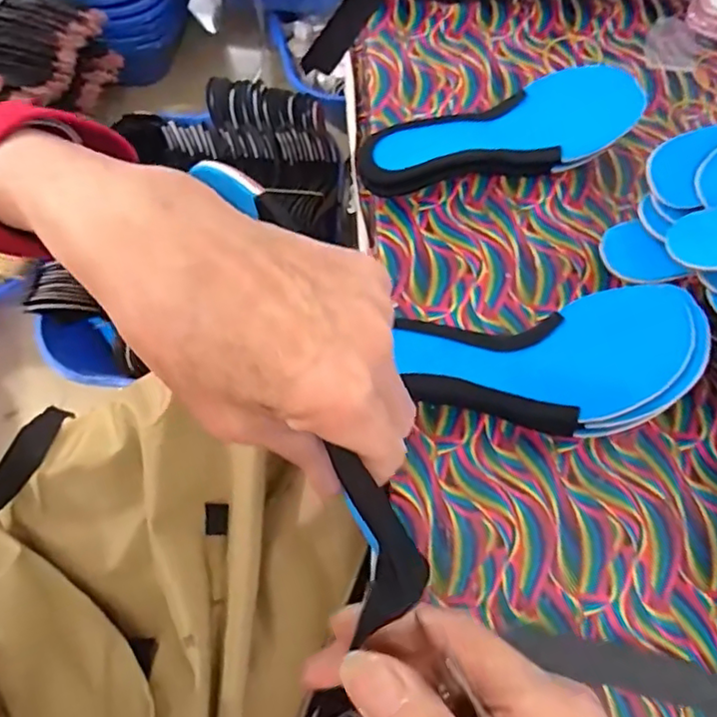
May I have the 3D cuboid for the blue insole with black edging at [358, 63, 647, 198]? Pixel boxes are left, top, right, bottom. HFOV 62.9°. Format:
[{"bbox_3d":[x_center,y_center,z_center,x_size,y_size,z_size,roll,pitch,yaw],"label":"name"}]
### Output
[{"bbox_3d":[0.107,-0.182,0.472,0.220,0.055,0.084,-11,66,-6],"label":"blue insole with black edging"}]

